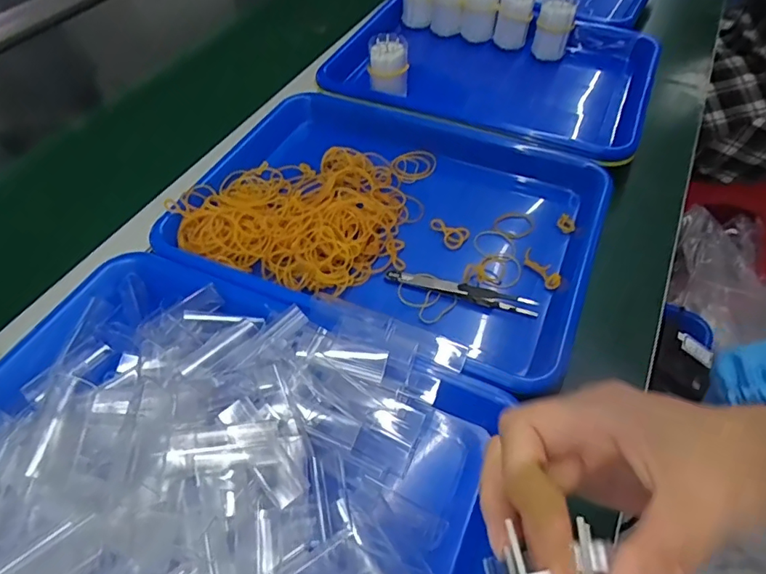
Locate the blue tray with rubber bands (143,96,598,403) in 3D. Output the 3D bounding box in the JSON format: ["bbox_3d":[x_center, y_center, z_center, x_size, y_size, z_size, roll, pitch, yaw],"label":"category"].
[{"bbox_3d":[0.003,-0.057,0.445,0.345,0.053,0.249,20,53,14],"label":"blue tray with rubber bands"}]

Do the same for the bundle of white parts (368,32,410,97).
[{"bbox_3d":[0.006,-0.224,0.513,0.038,0.050,0.040,-5,51,-3],"label":"bundle of white parts"}]

